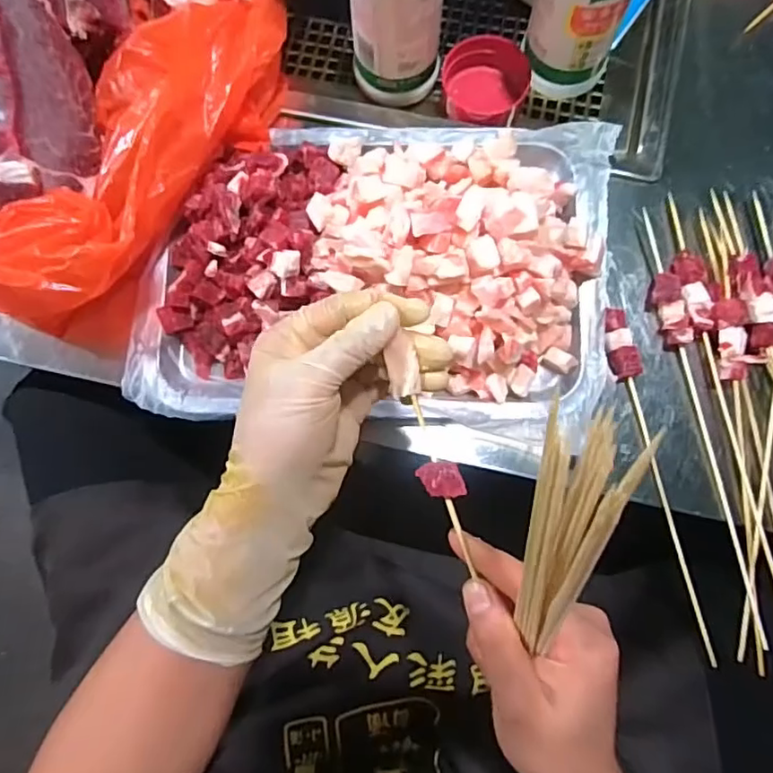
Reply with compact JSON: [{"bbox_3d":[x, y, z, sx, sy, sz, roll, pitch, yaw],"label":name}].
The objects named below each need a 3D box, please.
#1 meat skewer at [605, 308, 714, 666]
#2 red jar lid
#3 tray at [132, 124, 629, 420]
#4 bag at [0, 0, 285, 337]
[{"bbox_3d":[0.178,0.062,0.379,0.025,0.018,0.233,-10,81,0],"label":"meat skewer"},{"bbox_3d":[0.078,-0.232,0.442,0.068,0.026,0.064,0,82,2],"label":"red jar lid"},{"bbox_3d":[-0.010,-0.086,0.374,0.312,0.063,0.202,0,82,2],"label":"tray"},{"bbox_3d":[-0.196,-0.230,0.367,0.216,0.124,0.333,27,83,6],"label":"bag"}]

